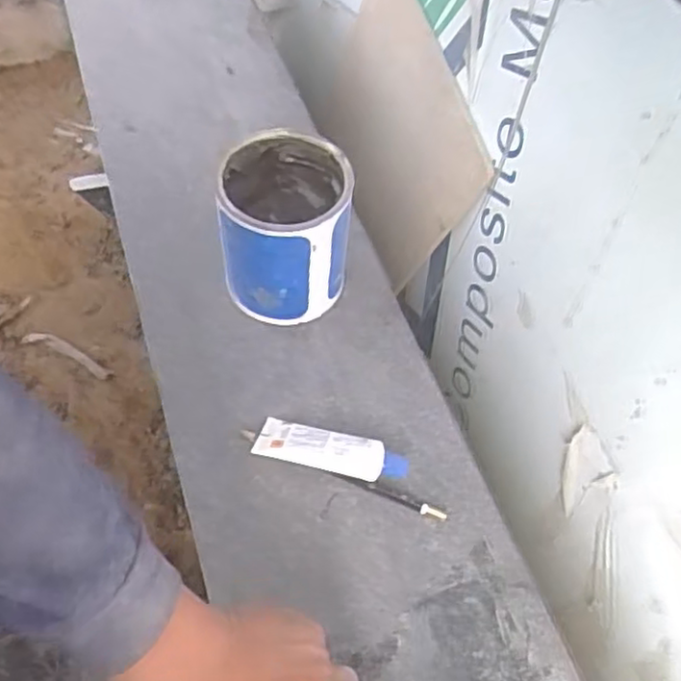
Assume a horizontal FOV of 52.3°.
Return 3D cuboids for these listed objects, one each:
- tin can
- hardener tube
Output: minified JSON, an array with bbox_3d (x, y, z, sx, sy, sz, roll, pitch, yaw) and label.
[{"bbox_3d":[-0.043,-0.082,0.554,0.094,0.120,0.100,2,57,-3],"label":"tin can"},{"bbox_3d":[-0.007,0.082,0.508,0.110,0.025,0.036,14,57,4],"label":"hardener tube"}]

